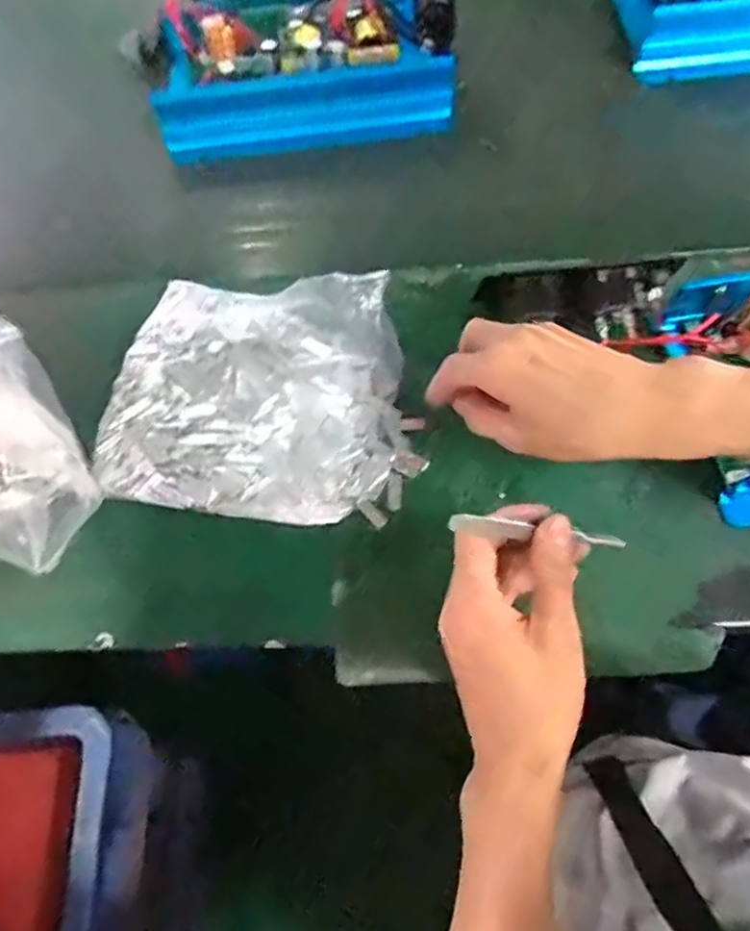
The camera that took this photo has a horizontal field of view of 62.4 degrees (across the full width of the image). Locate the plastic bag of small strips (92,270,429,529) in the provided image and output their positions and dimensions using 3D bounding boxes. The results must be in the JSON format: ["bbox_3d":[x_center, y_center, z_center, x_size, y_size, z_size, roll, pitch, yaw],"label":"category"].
[{"bbox_3d":[-0.082,-0.055,0.447,0.209,0.027,0.193,-1,65,3],"label":"plastic bag of small strips"}]

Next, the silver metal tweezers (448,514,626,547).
[{"bbox_3d":[0.092,0.037,0.339,0.109,0.011,0.011,9,63,-20],"label":"silver metal tweezers"}]

